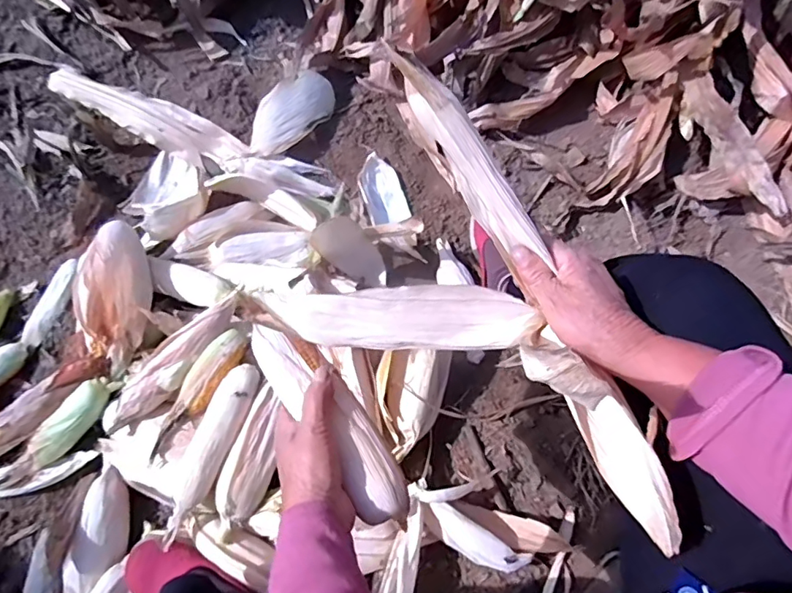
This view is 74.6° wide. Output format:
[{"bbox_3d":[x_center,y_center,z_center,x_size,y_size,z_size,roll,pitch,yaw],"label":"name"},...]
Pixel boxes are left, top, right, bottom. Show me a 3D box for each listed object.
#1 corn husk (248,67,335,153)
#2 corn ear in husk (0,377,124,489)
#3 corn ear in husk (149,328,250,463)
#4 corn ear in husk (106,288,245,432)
[{"bbox_3d":[-0.186,-0.326,0.942,0.176,0.087,0.074,-41,75,-12],"label":"corn husk"},{"bbox_3d":[-0.515,0.213,0.788,0.238,0.042,0.052,-42,74,7],"label":"corn ear in husk"},{"bbox_3d":[-0.287,0.138,0.739,0.051,0.041,0.204,36,75,13],"label":"corn ear in husk"},{"bbox_3d":[-0.323,0.097,0.765,0.271,0.059,0.076,-39,74,-12],"label":"corn ear in husk"}]

